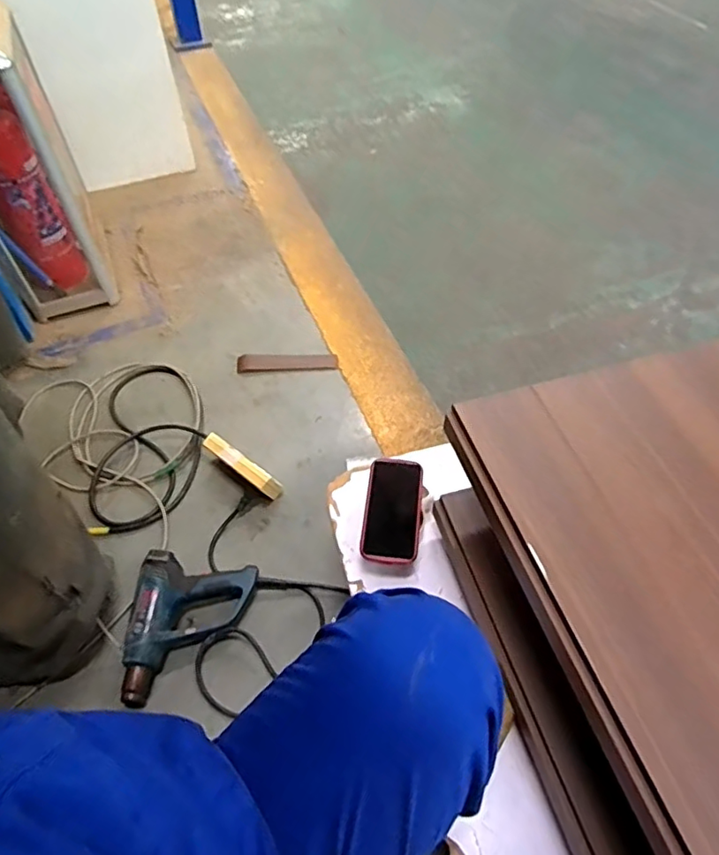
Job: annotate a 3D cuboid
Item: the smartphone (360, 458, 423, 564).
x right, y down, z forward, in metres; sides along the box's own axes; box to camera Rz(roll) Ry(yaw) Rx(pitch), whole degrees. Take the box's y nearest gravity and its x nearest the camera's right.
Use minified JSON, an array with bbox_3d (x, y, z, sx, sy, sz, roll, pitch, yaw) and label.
[{"bbox_3d":[0.051,0.118,0.851,0.080,0.015,0.167,5,59,9],"label":"smartphone"}]

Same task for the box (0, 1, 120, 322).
[{"bbox_3d":[-0.811,-0.617,1.376,0.217,0.593,0.387,-17,53,-11],"label":"box"}]

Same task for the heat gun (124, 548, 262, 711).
[{"bbox_3d":[-0.286,0.329,0.941,0.188,0.069,0.228,4,52,5],"label":"heat gun"}]

